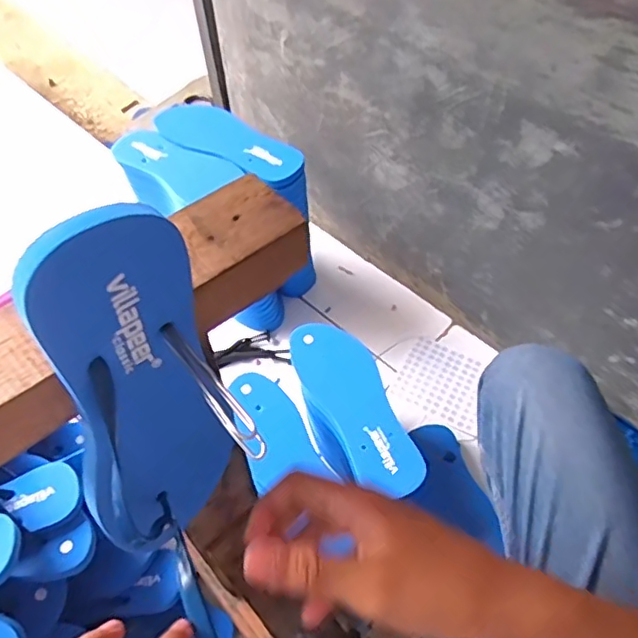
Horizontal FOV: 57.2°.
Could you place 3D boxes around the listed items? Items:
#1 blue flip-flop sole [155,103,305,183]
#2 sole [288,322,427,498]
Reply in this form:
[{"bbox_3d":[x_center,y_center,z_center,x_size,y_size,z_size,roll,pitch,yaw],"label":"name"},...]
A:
[{"bbox_3d":[-0.128,-0.256,0.832,0.231,0.017,0.083,24,60,19],"label":"blue flip-flop sole"},{"bbox_3d":[0.044,0.098,0.696,0.084,0.015,0.242,-23,57,-12],"label":"sole"}]

